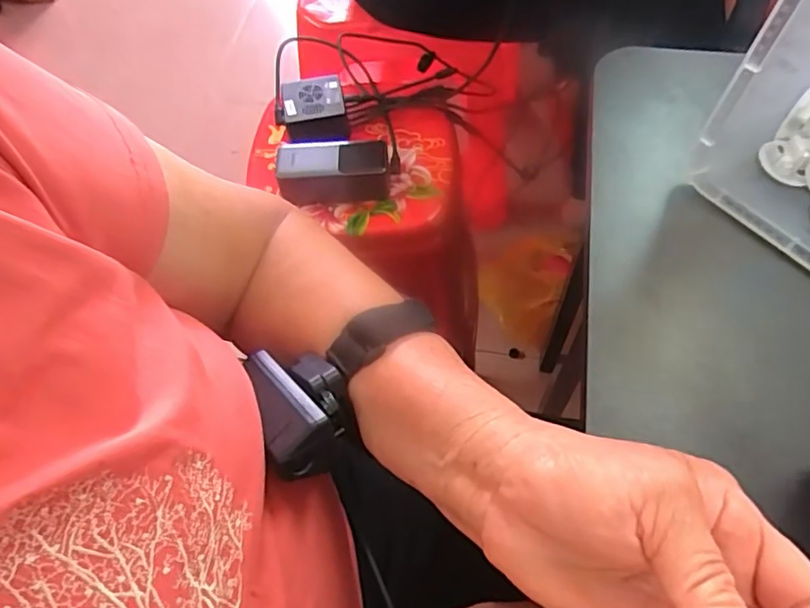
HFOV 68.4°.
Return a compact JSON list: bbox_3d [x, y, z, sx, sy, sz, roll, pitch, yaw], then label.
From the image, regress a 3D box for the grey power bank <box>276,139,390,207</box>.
[{"bbox_3d":[-0.089,-0.160,0.725,0.140,0.050,0.065,3,60,5],"label":"grey power bank"}]

